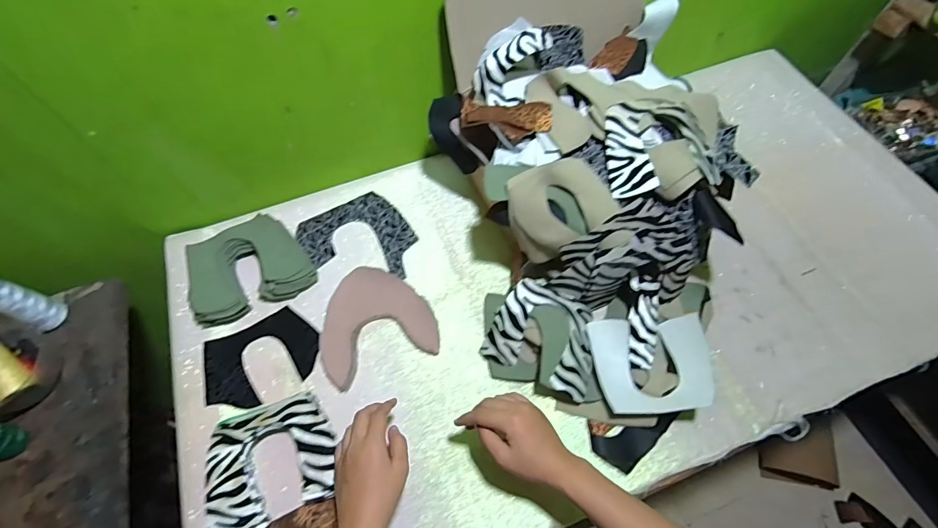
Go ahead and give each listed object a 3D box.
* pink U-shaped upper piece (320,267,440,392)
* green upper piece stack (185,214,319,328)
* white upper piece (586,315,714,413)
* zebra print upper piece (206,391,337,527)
[{"bbox_3d":[-0.140,0.078,0.618,0.161,0.010,0.163,-21,64,-9],"label":"pink U-shaped upper piece"},{"bbox_3d":[-0.337,0.008,0.637,0.171,0.047,0.139,-31,66,-14],"label":"green upper piece stack"},{"bbox_3d":[0.234,0.128,0.543,0.137,0.020,0.119,-5,63,7],"label":"white upper piece"},{"bbox_3d":[-0.236,0.243,0.516,0.142,0.043,0.141,-16,63,-7],"label":"zebra print upper piece"}]

